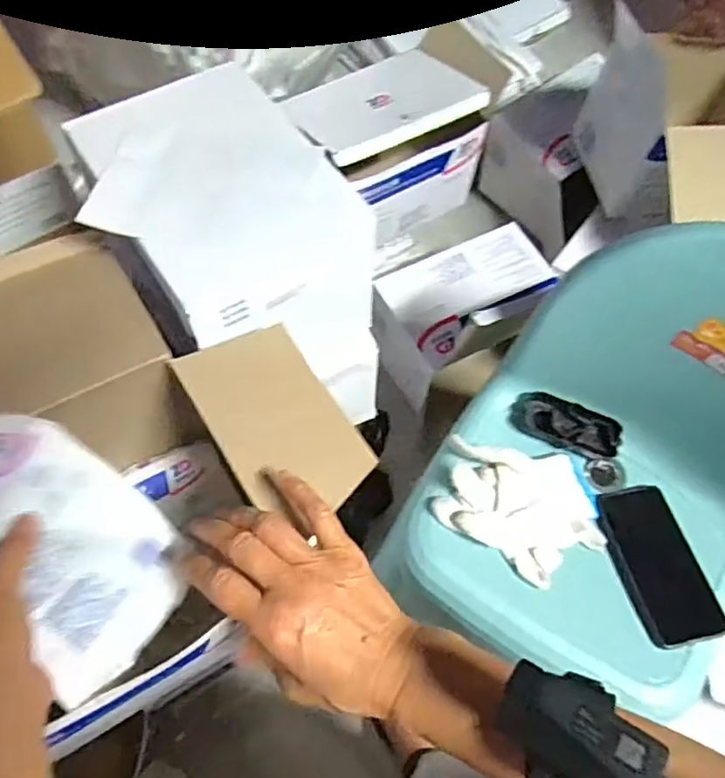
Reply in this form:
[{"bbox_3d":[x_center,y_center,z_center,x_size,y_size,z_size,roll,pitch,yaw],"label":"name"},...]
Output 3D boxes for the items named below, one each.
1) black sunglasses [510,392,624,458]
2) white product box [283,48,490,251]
[{"bbox_3d":[0.231,0.039,0.703,0.120,0.023,0.049,22,65,8],"label":"black sunglasses"},{"bbox_3d":[0.028,-0.366,0.938,0.254,0.193,0.188,-29,68,-15],"label":"white product box"}]

